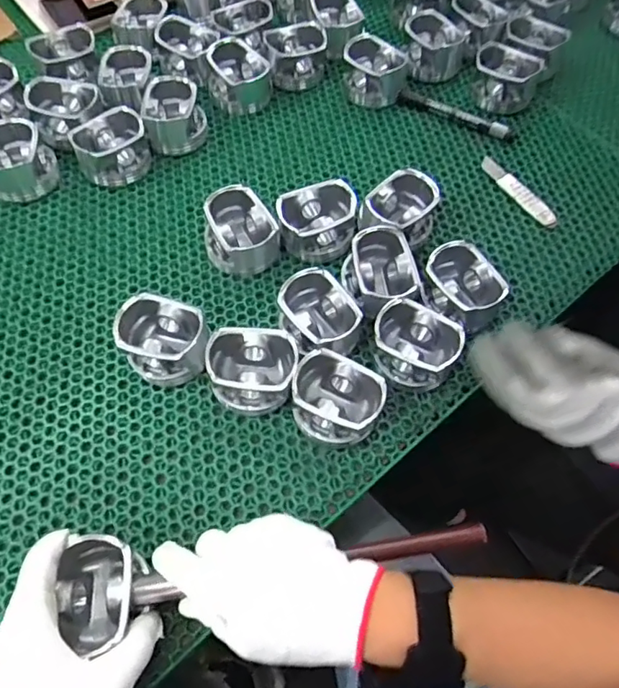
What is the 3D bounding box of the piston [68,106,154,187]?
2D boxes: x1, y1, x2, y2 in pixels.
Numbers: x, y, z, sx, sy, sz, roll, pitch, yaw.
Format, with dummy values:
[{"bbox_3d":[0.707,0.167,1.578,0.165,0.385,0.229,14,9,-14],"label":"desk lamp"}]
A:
[{"bbox_3d":[-0.214,-0.213,0.582,0.076,0.051,0.069,-25,66,-12],"label":"piston"}]

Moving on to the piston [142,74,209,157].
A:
[{"bbox_3d":[-0.152,-0.259,0.602,0.064,0.059,0.064,0,63,0],"label":"piston"}]

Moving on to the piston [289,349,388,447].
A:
[{"bbox_3d":[0.024,0.048,0.454,0.073,0.052,0.066,14,64,7],"label":"piston"}]

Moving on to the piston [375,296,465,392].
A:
[{"bbox_3d":[0.093,0.003,0.478,0.077,0.047,0.065,32,67,15],"label":"piston"}]

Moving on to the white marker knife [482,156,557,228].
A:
[{"bbox_3d":[0.229,-0.168,0.585,0.020,0.010,0.109,-31,67,-15],"label":"white marker knife"}]

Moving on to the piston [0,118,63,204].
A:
[{"bbox_3d":[-0.313,-0.194,0.569,0.073,0.052,0.073,0,63,0],"label":"piston"}]

